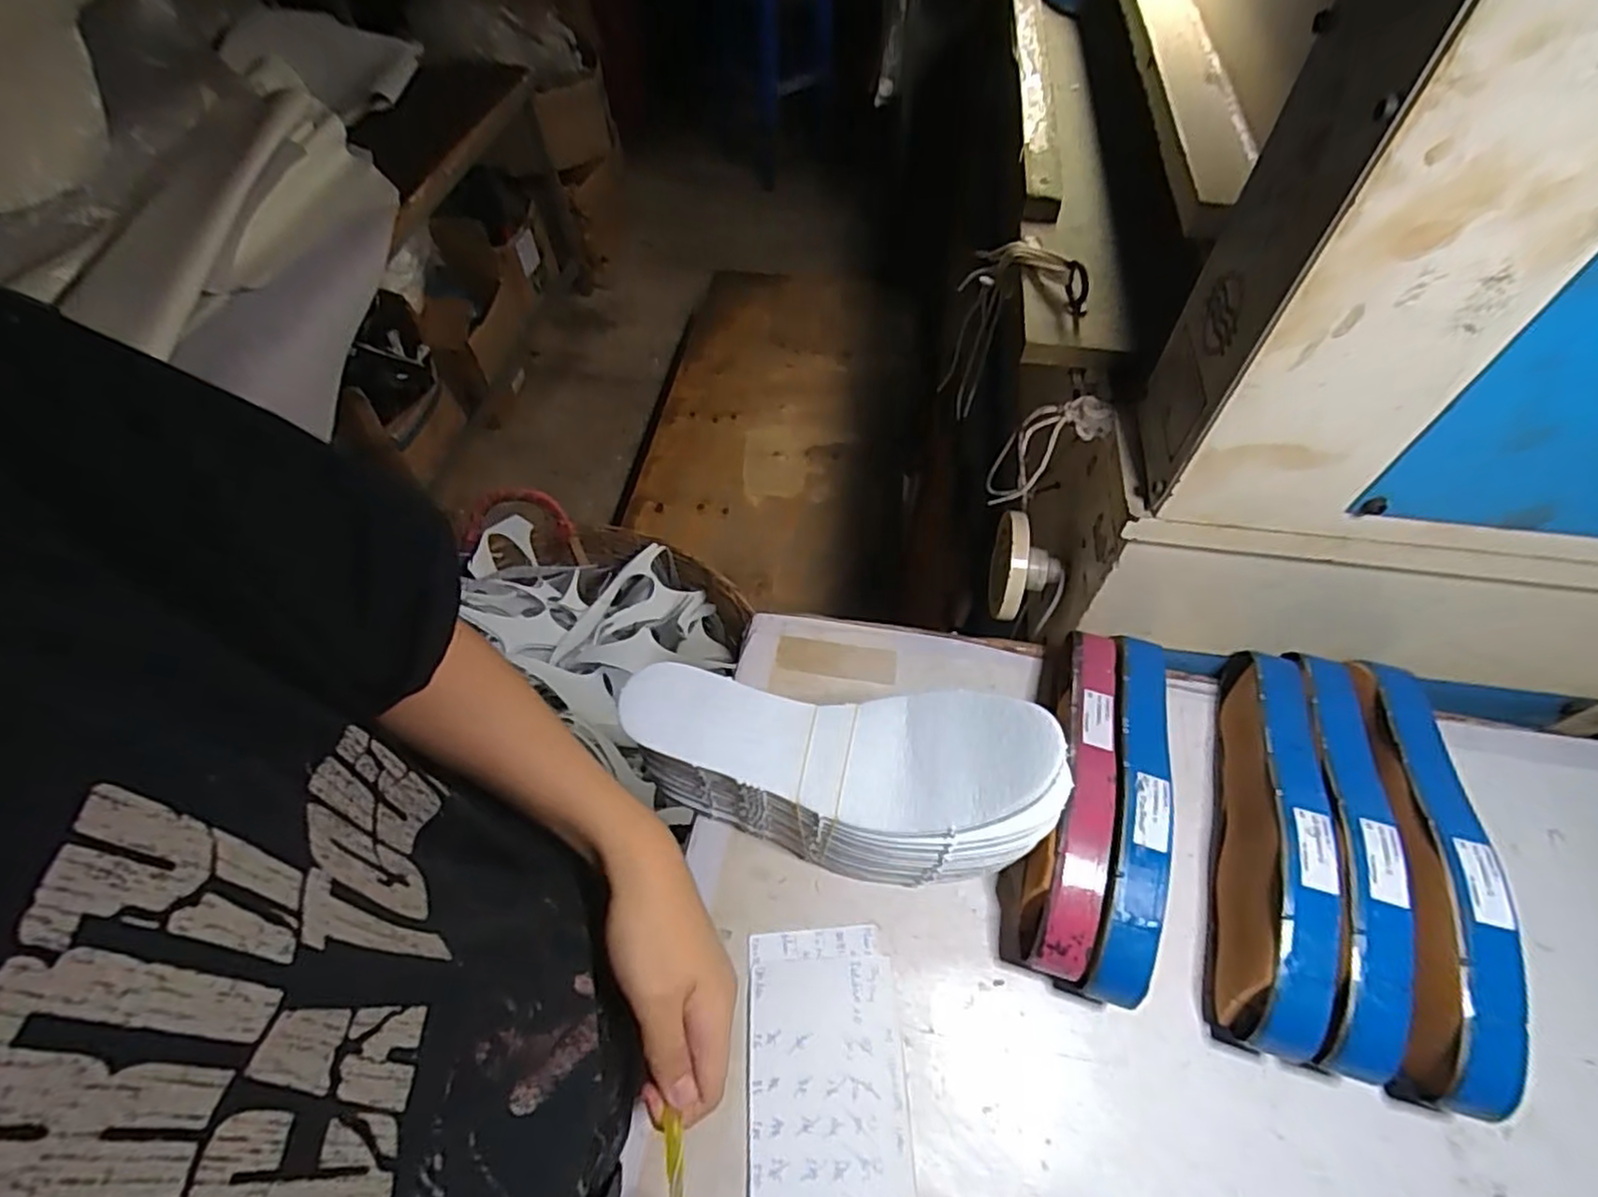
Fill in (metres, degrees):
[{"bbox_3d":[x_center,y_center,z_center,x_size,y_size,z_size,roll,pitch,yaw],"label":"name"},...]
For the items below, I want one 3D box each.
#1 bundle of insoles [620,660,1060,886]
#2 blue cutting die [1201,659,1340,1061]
[{"bbox_3d":[0.020,0.119,0.464,0.261,0.168,0.093,8,58,6],"label":"bundle of insoles"},{"bbox_3d":[0.316,0.153,0.482,0.044,0.093,0.273,15,59,10],"label":"blue cutting die"}]

